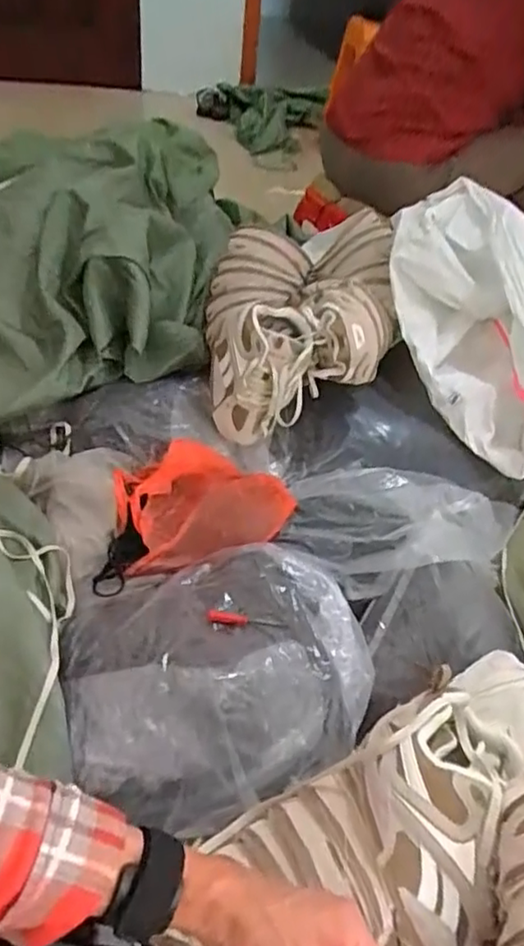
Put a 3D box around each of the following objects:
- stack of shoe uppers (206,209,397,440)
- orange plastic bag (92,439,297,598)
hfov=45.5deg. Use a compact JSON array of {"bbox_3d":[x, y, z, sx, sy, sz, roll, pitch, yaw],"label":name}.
[{"bbox_3d":[0.070,-0.313,1.165,0.330,0.195,0.512,4,43,-4],"label":"stack of shoe uppers"},{"bbox_3d":[-0.094,0.041,0.918,0.312,0.077,0.193,-11,46,-19],"label":"orange plastic bag"}]

